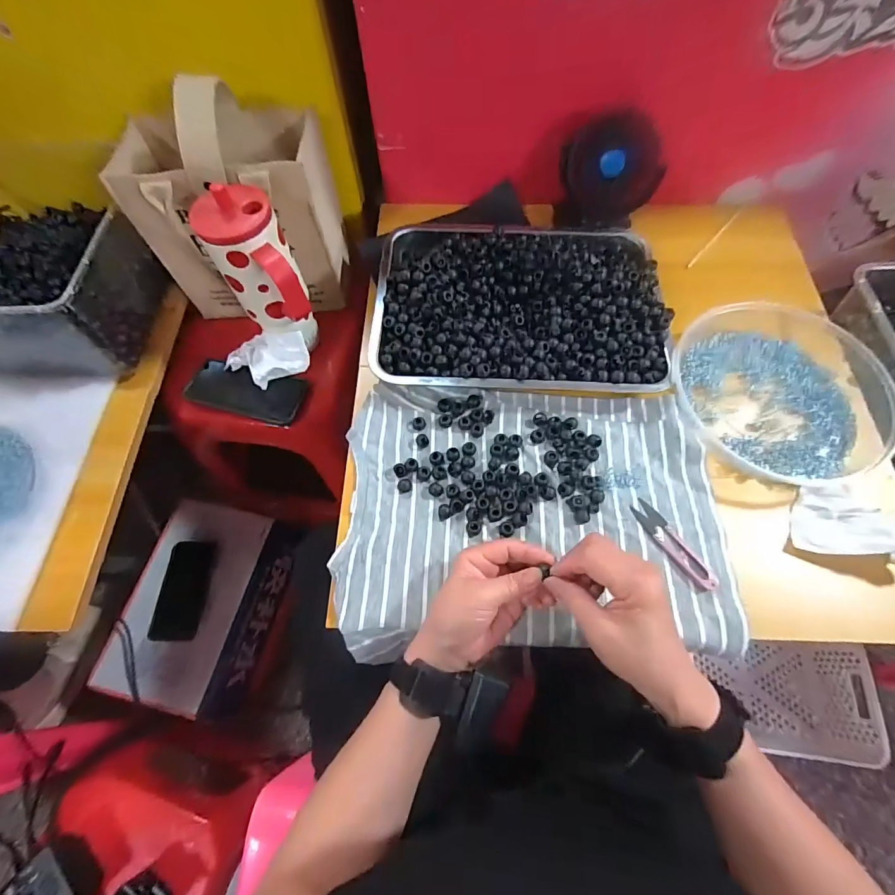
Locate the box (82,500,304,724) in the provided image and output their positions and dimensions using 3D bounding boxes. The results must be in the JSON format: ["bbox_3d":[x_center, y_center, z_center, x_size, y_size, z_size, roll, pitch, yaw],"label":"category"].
[{"bbox_3d":[-0.436,0.288,0.815,0.217,0.143,0.324,11,67,6],"label":"box"}]

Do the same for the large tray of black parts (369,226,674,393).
[{"bbox_3d":[0.085,-0.186,0.535,0.333,0.059,0.257,1,66,2],"label":"large tray of black parts"}]

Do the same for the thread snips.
[{"bbox_3d":[0.225,0.096,0.434,0.022,0.011,0.103,-29,69,-11],"label":"thread snips"}]

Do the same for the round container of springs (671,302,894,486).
[{"bbox_3d":[0.374,-0.076,0.493,0.238,0.033,0.228,0,66,1],"label":"round container of springs"}]

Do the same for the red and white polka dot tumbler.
[{"bbox_3d":[-0.216,-0.195,0.533,0.083,0.193,0.110,-29,69,-11],"label":"red and white polka dot tumbler"}]

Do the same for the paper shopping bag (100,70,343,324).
[{"bbox_3d":[-0.270,-0.320,0.584,0.229,0.261,0.167,4,66,3],"label":"paper shopping bag"}]

